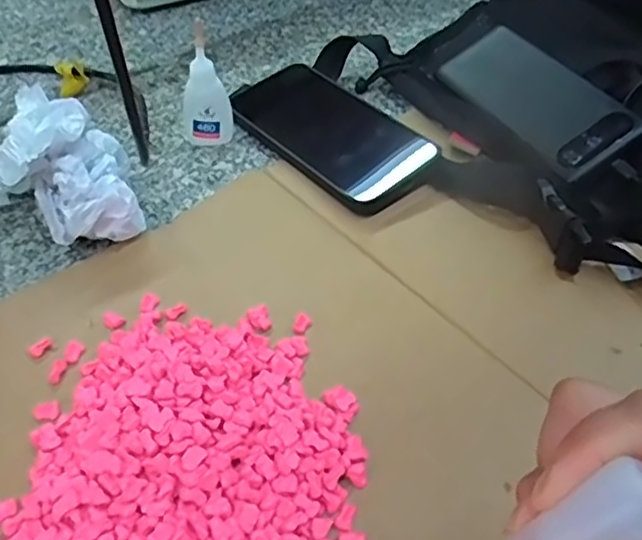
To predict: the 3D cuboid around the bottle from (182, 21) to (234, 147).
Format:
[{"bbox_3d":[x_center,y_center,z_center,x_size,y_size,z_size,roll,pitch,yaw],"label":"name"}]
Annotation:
[{"bbox_3d":[-0.083,-0.129,0.450,0.036,0.083,0.025,-8,49,-8],"label":"bottle"}]

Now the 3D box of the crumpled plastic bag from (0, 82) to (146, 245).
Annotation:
[{"bbox_3d":[-0.157,-0.057,0.386,0.080,0.077,0.098,-20,51,-18],"label":"crumpled plastic bag"}]

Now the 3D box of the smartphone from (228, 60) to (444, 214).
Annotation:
[{"bbox_3d":[0.000,-0.106,0.473,0.082,0.014,0.185,-37,54,-18],"label":"smartphone"}]

